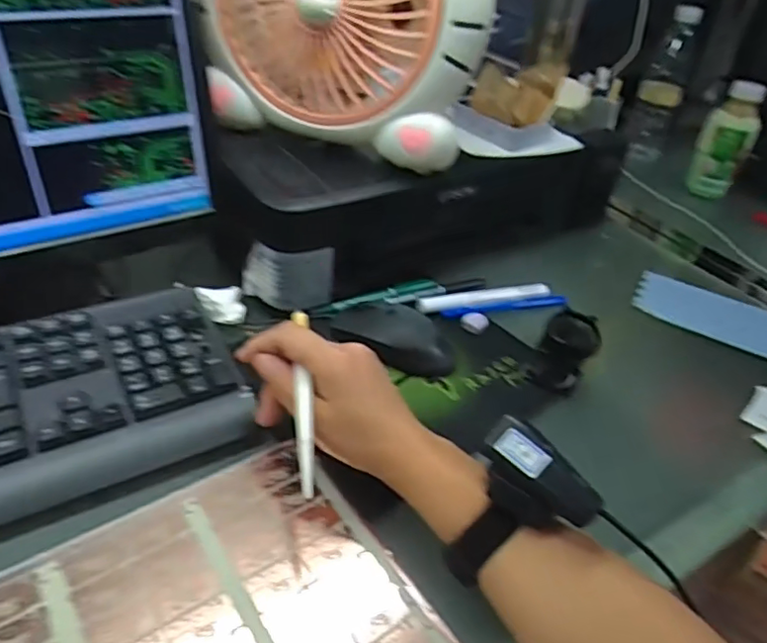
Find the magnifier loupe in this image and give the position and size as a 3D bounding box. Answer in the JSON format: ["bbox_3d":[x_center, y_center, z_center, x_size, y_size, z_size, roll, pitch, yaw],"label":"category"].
[{"bbox_3d":[0.156,0.025,0.515,0.046,0.054,0.052,23,40,20],"label":"magnifier loupe"}]

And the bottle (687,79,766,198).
[{"bbox_3d":[0.480,-0.251,0.843,0.067,0.148,0.060,22,39,21],"label":"bottle"}]

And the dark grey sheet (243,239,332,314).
[{"bbox_3d":[-0.086,-0.039,0.544,0.080,0.060,0.013,3,37,-5],"label":"dark grey sheet"}]

